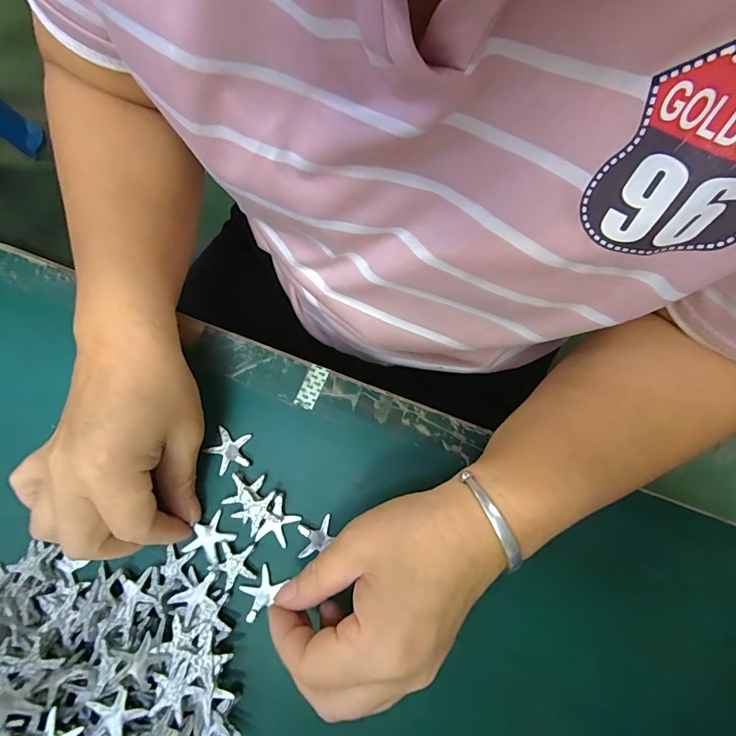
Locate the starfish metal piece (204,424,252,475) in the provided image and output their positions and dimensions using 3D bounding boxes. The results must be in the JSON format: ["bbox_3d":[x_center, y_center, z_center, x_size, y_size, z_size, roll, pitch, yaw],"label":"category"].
[{"bbox_3d":[-0.086,0.052,0.251,0.028,0.005,0.026,13,79,3],"label":"starfish metal piece"}]

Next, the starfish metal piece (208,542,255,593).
[{"bbox_3d":[-0.080,0.116,0.238,0.026,0.004,0.025,0,79,0],"label":"starfish metal piece"}]

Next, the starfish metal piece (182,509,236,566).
[{"bbox_3d":[-0.094,0.101,0.241,0.023,0.004,0.029,37,81,7],"label":"starfish metal piece"}]

